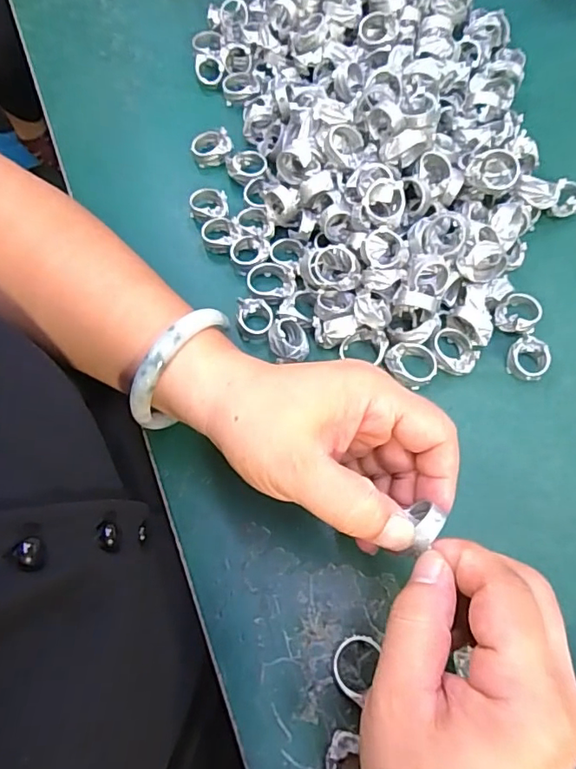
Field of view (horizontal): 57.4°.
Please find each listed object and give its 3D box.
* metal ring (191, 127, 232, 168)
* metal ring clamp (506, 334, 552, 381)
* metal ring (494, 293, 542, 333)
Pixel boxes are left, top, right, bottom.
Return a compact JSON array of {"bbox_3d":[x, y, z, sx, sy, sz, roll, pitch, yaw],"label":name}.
[{"bbox_3d":[-0.056,-0.174,0.390,0.029,0.018,0.022,-8,66,-2],"label":"metal ring"},{"bbox_3d":[0.146,-0.015,0.319,0.024,0.013,0.024,0,66,1],"label":"metal ring clamp"},{"bbox_3d":[0.144,-0.044,0.330,0.025,0.016,0.029,39,72,16],"label":"metal ring"}]

